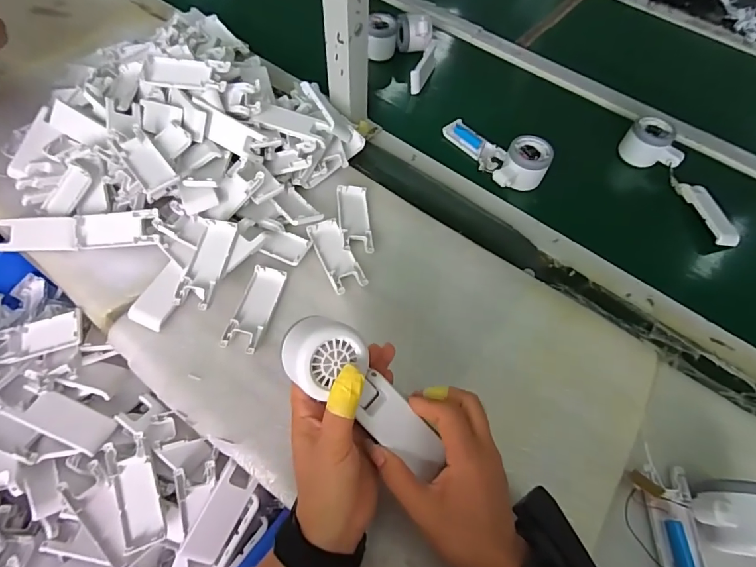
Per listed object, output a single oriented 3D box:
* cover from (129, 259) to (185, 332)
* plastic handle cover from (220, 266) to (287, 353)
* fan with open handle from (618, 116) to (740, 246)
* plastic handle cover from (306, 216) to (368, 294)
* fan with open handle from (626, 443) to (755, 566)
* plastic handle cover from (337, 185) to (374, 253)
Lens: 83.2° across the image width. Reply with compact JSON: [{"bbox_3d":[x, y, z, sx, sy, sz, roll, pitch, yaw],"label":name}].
[{"bbox_3d":[-0.238,0.013,0.469,0.035,0.018,0.074,24,70,-1],"label":"cover"},{"bbox_3d":[-0.137,0.026,0.476,0.038,0.009,0.105,13,60,5],"label":"plastic handle cover"},{"bbox_3d":[0.430,-0.143,0.597,0.048,0.060,0.213,-19,63,-13],"label":"fan with open handle"},{"bbox_3d":[-0.052,-0.035,0.516,0.039,0.007,0.103,-21,63,-15],"label":"plastic handle cover"},{"bbox_3d":[0.285,0.206,0.365,0.110,0.059,0.111,7,60,1],"label":"fan with open handle"},{"bbox_3d":[-0.030,-0.085,0.541,0.038,0.012,0.103,-4,60,-5],"label":"plastic handle cover"}]

